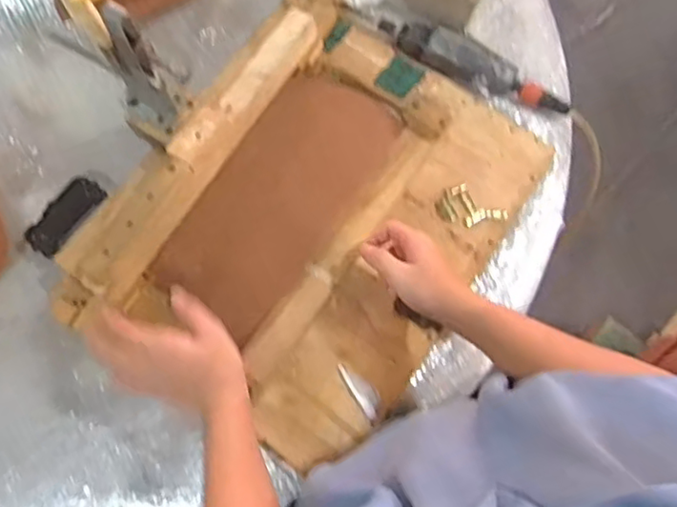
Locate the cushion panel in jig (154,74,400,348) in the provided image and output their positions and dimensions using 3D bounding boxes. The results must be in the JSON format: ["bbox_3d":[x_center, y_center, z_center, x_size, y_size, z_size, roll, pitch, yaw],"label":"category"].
[{"bbox_3d":[-0.068,-0.074,0.771,0.145,0.030,0.333,34,79,8],"label":"cushion panel in jig"}]

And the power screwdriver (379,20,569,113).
[{"bbox_3d":[0.190,-0.261,0.883,0.284,0.052,0.062,25,77,4],"label":"power screwdriver"}]

